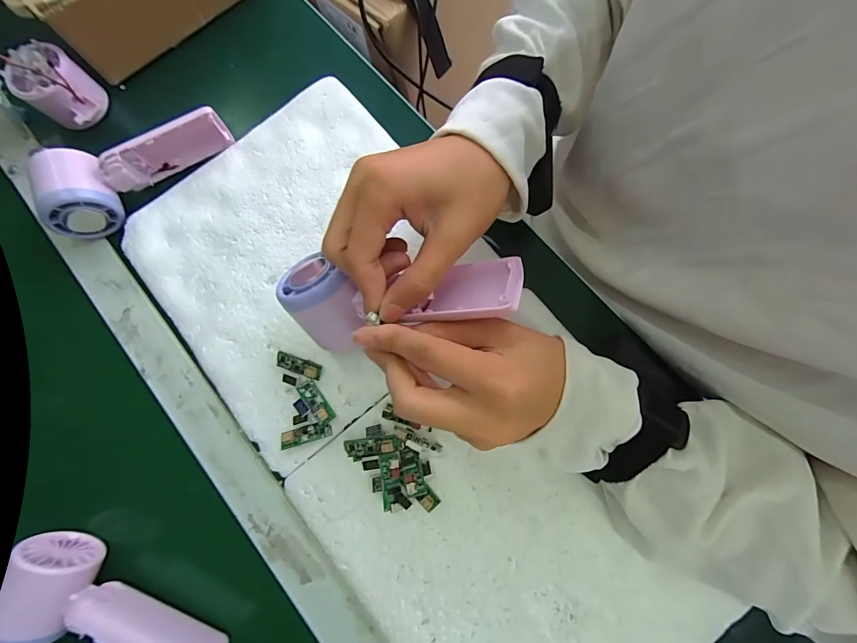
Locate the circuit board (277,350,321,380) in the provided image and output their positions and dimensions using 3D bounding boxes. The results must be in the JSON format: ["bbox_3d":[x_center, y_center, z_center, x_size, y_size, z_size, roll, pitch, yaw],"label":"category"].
[{"bbox_3d":[-0.105,0.035,0.306,0.037,0.010,0.012,19,79,6],"label":"circuit board"}]

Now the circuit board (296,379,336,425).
[{"bbox_3d":[-0.088,0.063,0.299,0.013,0.005,0.037,-33,72,-21],"label":"circuit board"}]

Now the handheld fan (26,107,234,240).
[{"bbox_3d":[-0.260,-0.141,0.335,0.166,0.051,0.055,-33,78,-6],"label":"handheld fan"}]

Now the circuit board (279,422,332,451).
[{"bbox_3d":[-0.095,0.088,0.296,0.039,0.010,0.013,-16,77,-2],"label":"circuit board"}]

